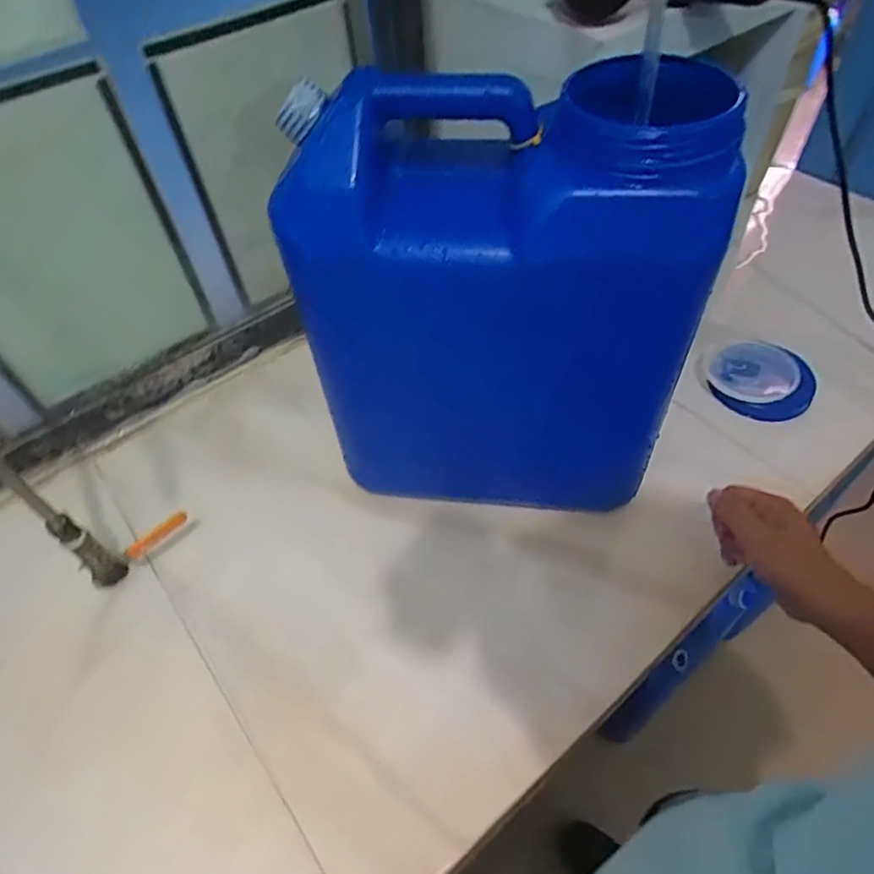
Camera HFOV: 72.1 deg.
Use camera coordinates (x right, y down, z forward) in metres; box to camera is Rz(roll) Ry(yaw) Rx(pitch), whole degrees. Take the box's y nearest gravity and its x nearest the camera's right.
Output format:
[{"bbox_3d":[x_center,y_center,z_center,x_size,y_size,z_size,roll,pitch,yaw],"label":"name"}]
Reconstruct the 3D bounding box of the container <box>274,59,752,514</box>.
[{"bbox_3d":[0.056,-0.107,0.540,0.309,0.387,0.179,2,52,5],"label":"container"}]

